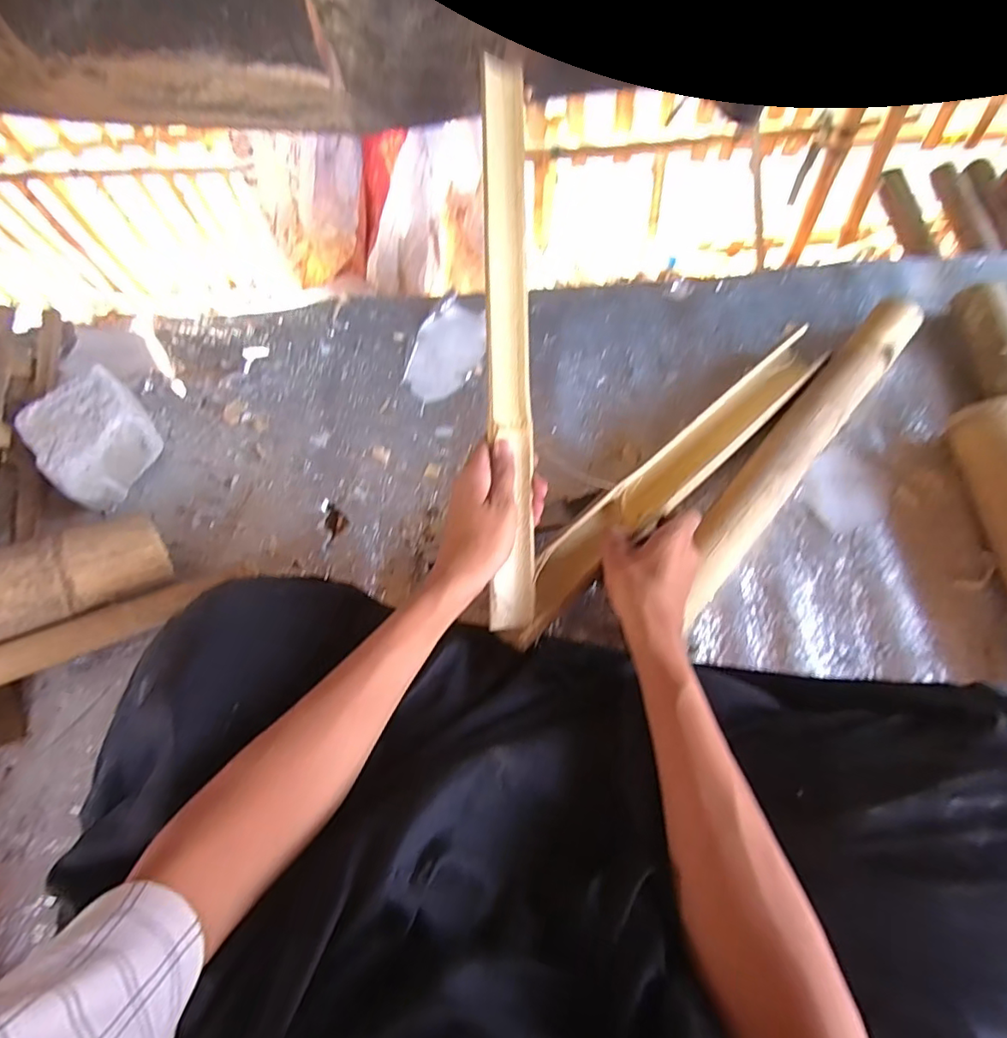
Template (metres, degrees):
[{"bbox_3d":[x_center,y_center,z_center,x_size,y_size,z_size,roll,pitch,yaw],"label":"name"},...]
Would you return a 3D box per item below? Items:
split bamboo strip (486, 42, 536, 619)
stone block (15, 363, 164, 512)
[{"bbox_3d":[0.006,-0.163,0.514,0.044,0.012,0.516,0,87,-26],"label":"split bamboo strip"},{"bbox_3d":[-0.491,-0.097,0.680,0.133,0.086,0.127,39,74,17],"label":"stone block"}]

